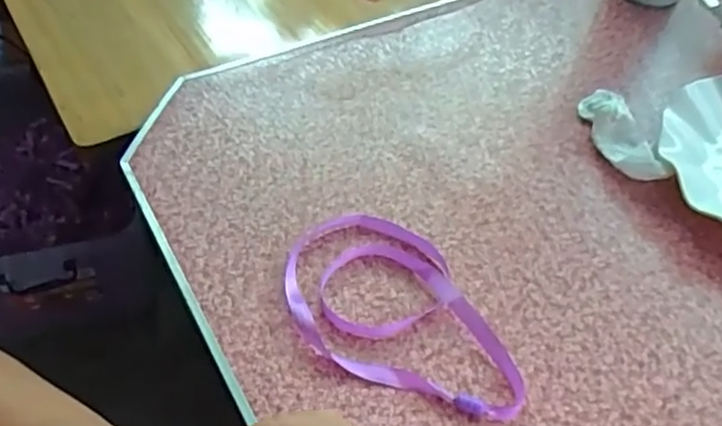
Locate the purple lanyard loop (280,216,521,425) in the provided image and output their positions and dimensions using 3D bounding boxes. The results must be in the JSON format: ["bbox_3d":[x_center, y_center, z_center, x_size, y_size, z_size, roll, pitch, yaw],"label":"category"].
[{"bbox_3d":[0.016,0.059,0.375,0.099,0.011,0.156,-19,55,-18],"label":"purple lanyard loop"}]

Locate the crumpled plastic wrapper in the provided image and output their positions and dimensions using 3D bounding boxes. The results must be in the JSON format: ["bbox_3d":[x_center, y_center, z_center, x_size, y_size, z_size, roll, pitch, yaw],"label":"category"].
[{"bbox_3d":[0.191,-0.060,0.485,0.034,0.025,0.092,-10,52,-11],"label":"crumpled plastic wrapper"}]

